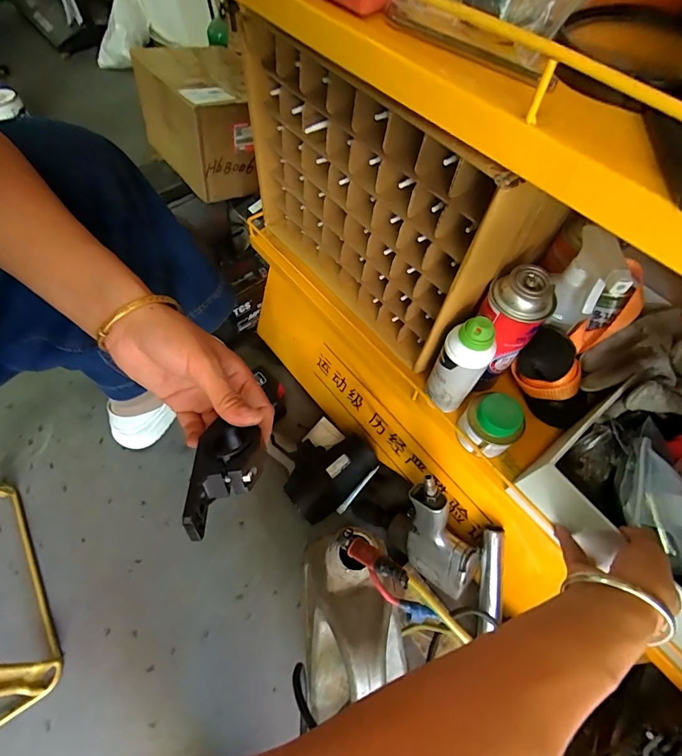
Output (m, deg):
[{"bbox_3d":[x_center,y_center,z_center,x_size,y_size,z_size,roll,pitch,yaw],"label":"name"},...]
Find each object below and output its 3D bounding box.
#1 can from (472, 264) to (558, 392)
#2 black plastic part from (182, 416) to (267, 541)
[{"bbox_3d":[0.180,-0.050,0.443,0.058,0.161,0.059,1,60,-1],"label":"can"},{"bbox_3d":[-0.073,0.061,0.235,0.040,0.019,0.068,13,62,7],"label":"black plastic part"}]

